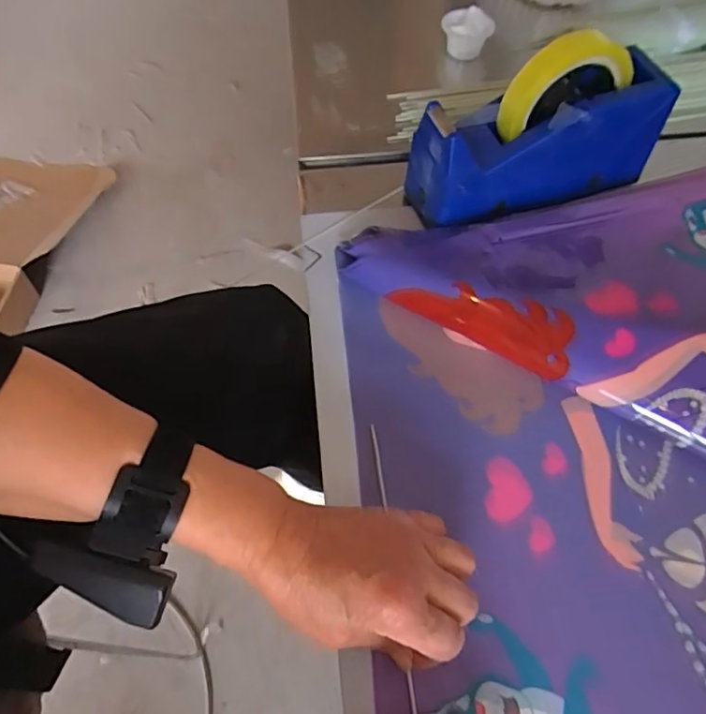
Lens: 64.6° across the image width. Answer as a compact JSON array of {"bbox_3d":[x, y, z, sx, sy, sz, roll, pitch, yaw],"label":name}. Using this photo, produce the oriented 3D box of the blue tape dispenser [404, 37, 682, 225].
[{"bbox_3d":[0.151,-0.177,0.446,0.196,0.132,0.065,-16,61,-8],"label":"blue tape dispenser"}]

